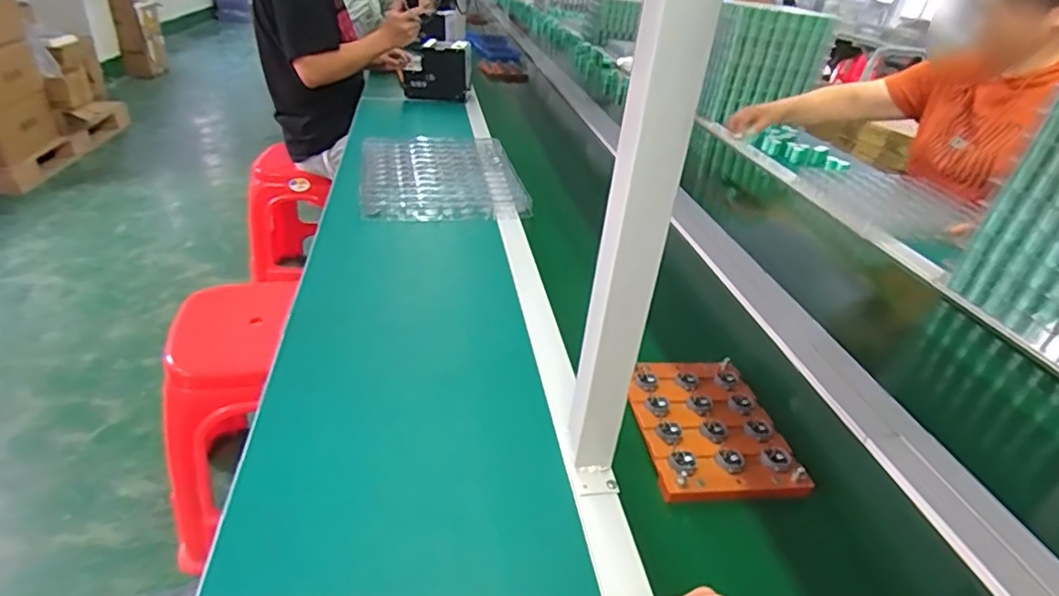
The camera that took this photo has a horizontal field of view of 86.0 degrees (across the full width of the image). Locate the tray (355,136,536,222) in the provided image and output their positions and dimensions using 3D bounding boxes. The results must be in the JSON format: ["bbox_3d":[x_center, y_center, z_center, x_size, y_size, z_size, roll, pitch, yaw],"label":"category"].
[{"bbox_3d":[-0.179,-0.254,1.154,0.312,0.026,0.403,-2,36,-13],"label":"tray"}]

